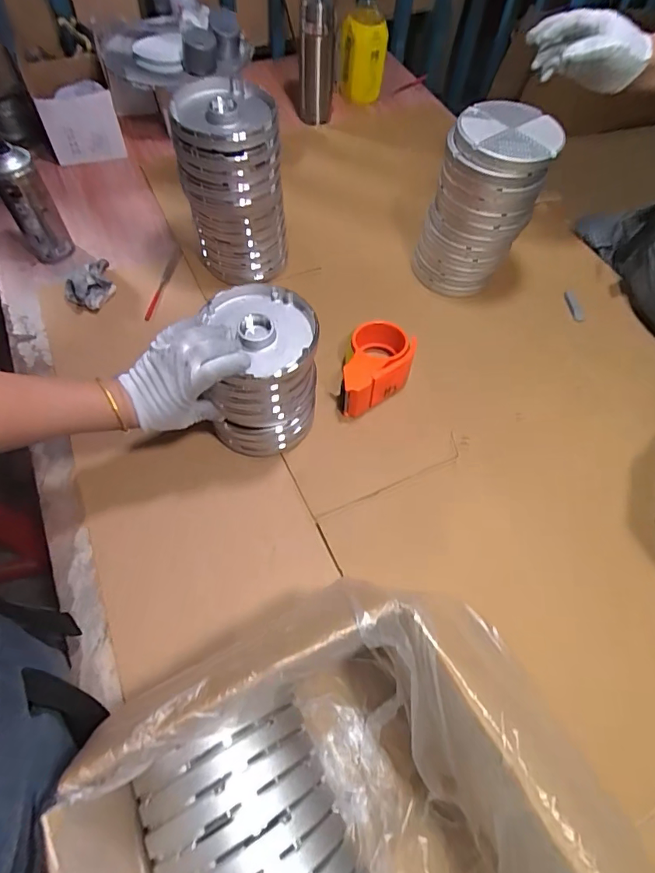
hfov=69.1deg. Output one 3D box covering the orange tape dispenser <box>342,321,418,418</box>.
[{"bbox_3d":[0.070,-0.094,0.662,0.095,0.065,0.133,10,60,2],"label":"orange tape dispenser"}]

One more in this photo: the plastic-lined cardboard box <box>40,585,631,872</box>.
[{"bbox_3d":[0.042,0.382,0.305,0.271,0.204,0.444,-21,64,-14],"label":"plastic-lined cardboard box"}]

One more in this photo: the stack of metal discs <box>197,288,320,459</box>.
[{"bbox_3d":[-0.081,-0.079,0.578,0.129,0.145,0.140,3,60,-1],"label":"stack of metal discs"}]

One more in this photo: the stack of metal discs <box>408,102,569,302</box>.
[{"bbox_3d":[0.228,-0.340,0.715,0.149,0.224,0.147,26,62,12],"label":"stack of metal discs"}]

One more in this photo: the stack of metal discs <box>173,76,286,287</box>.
[{"bbox_3d":[-0.136,-0.359,0.695,0.135,0.216,0.146,-9,61,-8],"label":"stack of metal discs"}]

